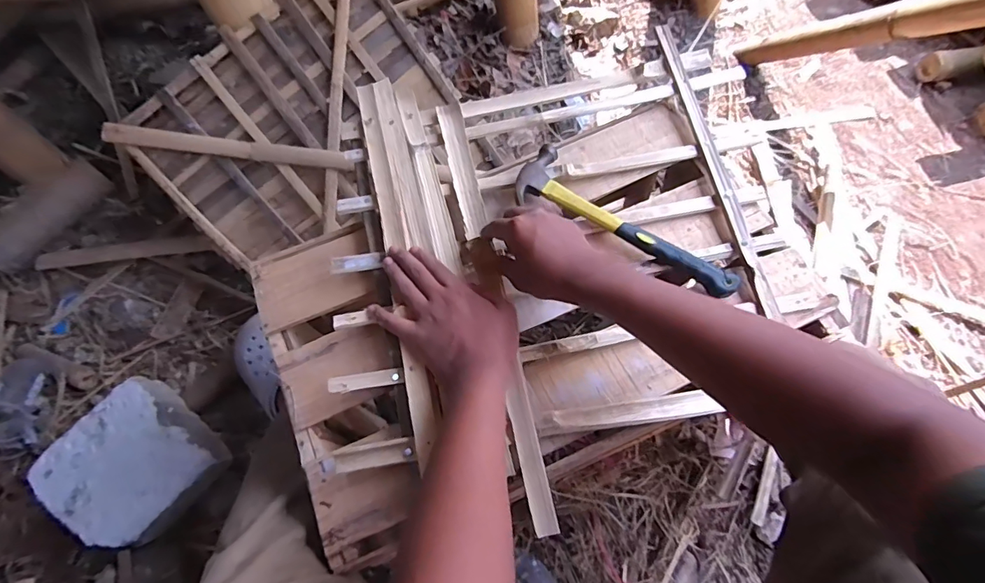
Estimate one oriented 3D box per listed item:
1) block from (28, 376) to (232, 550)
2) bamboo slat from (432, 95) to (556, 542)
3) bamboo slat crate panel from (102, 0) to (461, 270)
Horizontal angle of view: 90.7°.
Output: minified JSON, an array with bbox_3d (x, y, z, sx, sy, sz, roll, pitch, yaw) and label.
[{"bbox_3d":[-0.540,0.269,0.745,0.195,0.106,0.204,37,71,19],"label":"block"},{"bbox_3d":[-0.002,-0.011,0.540,0.036,0.011,0.510,-13,67,-6],"label":"bamboo slat"},{"bbox_3d":[-0.348,-0.310,0.871,0.513,0.034,0.338,-39,100,0],"label":"bamboo slat crate panel"}]

